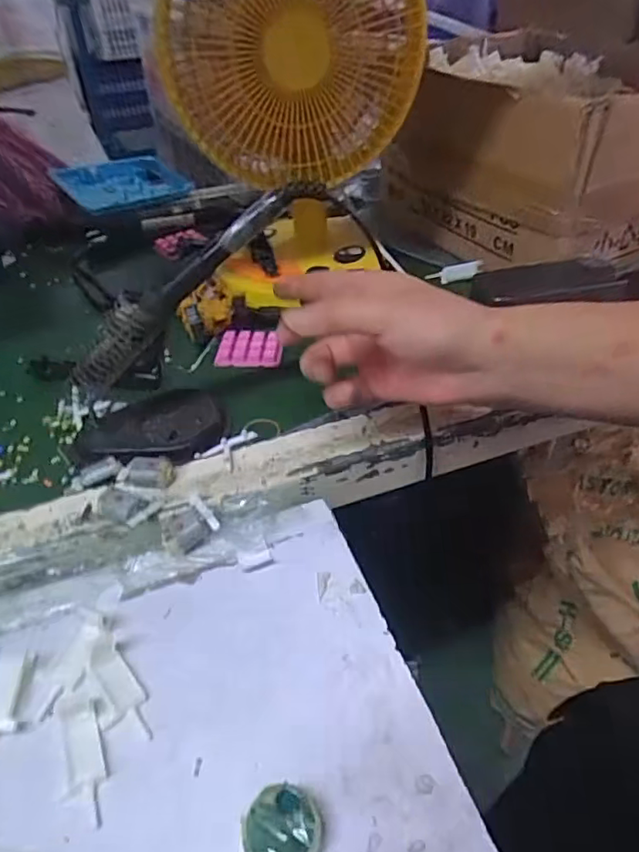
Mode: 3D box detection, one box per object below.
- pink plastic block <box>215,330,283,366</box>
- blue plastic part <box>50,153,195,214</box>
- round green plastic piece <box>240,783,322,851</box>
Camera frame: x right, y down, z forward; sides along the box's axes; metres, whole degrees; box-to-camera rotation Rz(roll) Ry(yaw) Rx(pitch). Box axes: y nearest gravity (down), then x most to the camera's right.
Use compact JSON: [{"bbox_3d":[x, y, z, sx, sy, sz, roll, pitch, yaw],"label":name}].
[{"bbox_3d":[-0.063,-0.073,0.536,0.059,0.009,0.048,-1,42,3],"label":"pink plastic block"},{"bbox_3d":[-0.279,-0.343,0.820,0.131,0.011,0.162,39,51,20],"label":"blue plastic part"},{"bbox_3d":[-0.016,0.177,0.254,0.033,0.017,0.035,-2,42,2],"label":"round green plastic piece"}]

